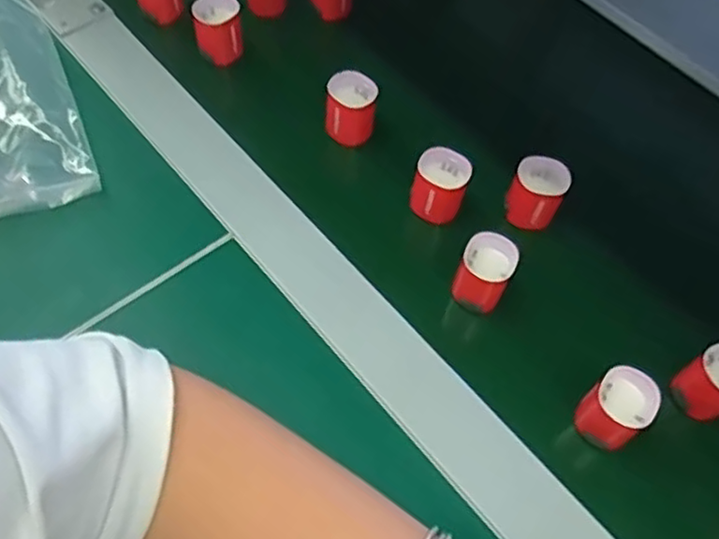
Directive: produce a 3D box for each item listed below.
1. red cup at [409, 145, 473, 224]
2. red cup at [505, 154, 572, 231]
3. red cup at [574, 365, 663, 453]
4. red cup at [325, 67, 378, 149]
[{"bbox_3d":[0.048,-0.050,0.401,0.031,0.031,0.033,1,60,-2],"label":"red cup"},{"bbox_3d":[0.105,-0.046,0.400,0.030,0.029,0.032,1,60,-2],"label":"red cup"},{"bbox_3d":[0.129,0.069,0.336,0.033,0.028,0.029,-40,69,-22],"label":"red cup"},{"bbox_3d":[-0.005,-0.101,0.427,0.030,0.029,0.036,10,60,3],"label":"red cup"}]

